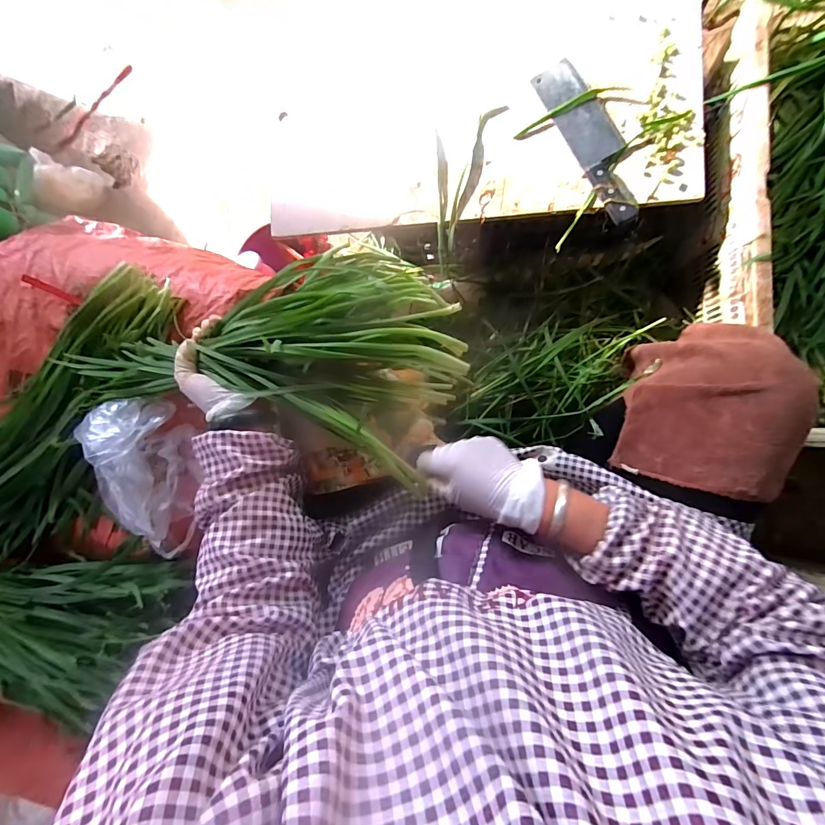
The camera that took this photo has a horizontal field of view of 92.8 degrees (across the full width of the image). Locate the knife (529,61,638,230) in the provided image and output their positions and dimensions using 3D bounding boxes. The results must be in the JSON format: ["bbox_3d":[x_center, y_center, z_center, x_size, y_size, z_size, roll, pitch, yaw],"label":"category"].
[{"bbox_3d":[0.269,-0.404,0.576,0.069,0.017,0.267,-27,85,7],"label":"knife"}]

